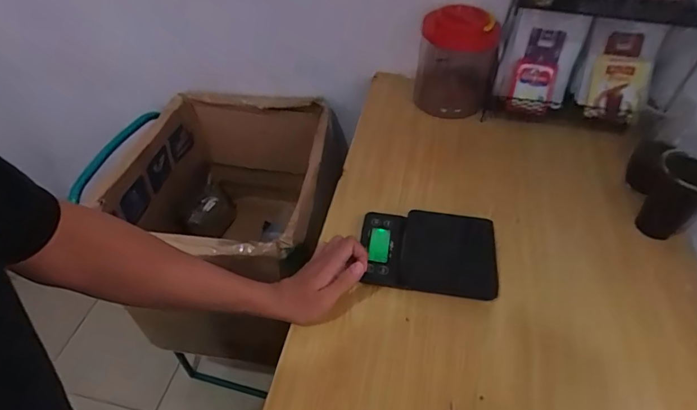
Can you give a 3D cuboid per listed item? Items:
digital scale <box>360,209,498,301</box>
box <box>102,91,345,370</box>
[{"bbox_3d":[0.113,0.064,0.629,0.186,0.034,0.125,9,48,5],"label":"digital scale"},{"bbox_3d":[-0.270,0.053,1.027,0.452,0.429,0.507,7,47,4],"label":"box"}]

